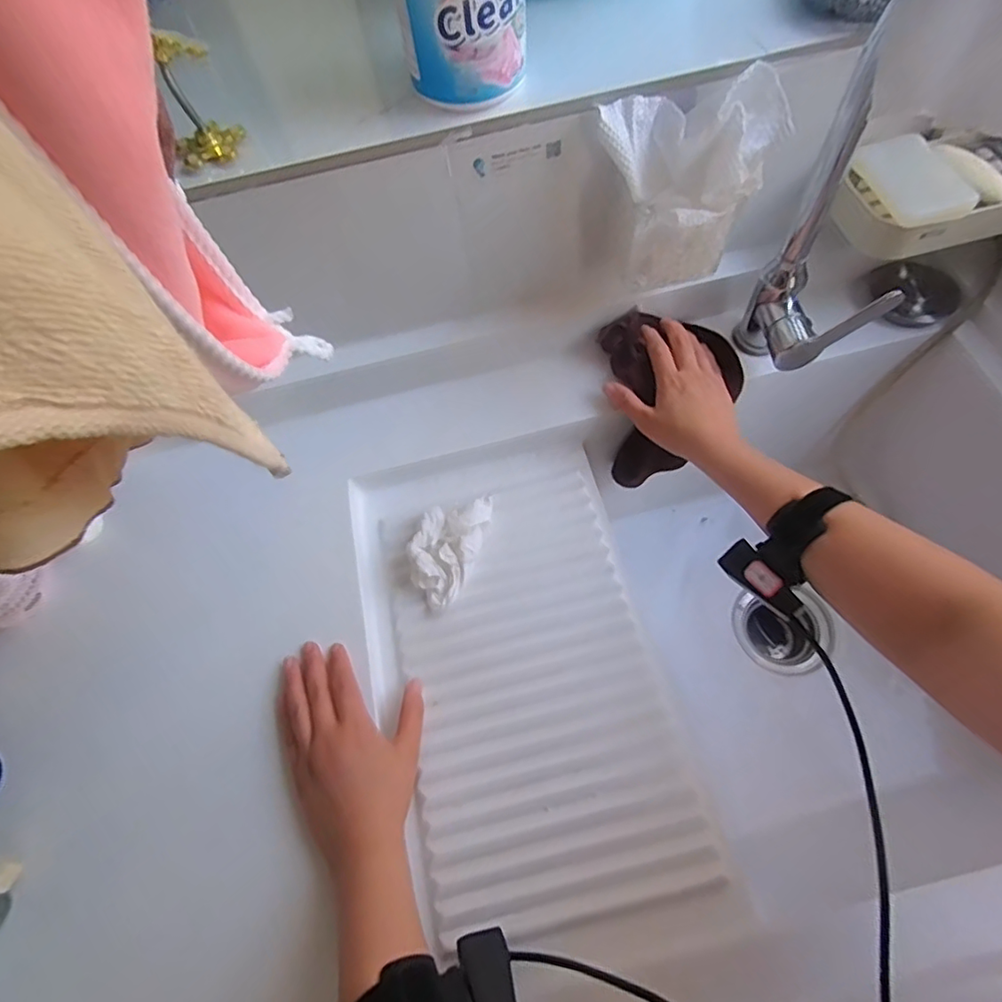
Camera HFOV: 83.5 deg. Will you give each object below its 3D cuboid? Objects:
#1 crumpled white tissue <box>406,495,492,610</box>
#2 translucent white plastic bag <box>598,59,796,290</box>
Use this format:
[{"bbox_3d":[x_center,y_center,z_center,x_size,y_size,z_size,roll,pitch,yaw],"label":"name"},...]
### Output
[{"bbox_3d":[-0.051,0.038,0.514,0.057,0.020,0.109,16,67,12],"label":"crumpled white tissue"},{"bbox_3d":[0.157,-0.258,0.461,0.129,0.122,0.102,-34,66,-11],"label":"translucent white plastic bag"}]

